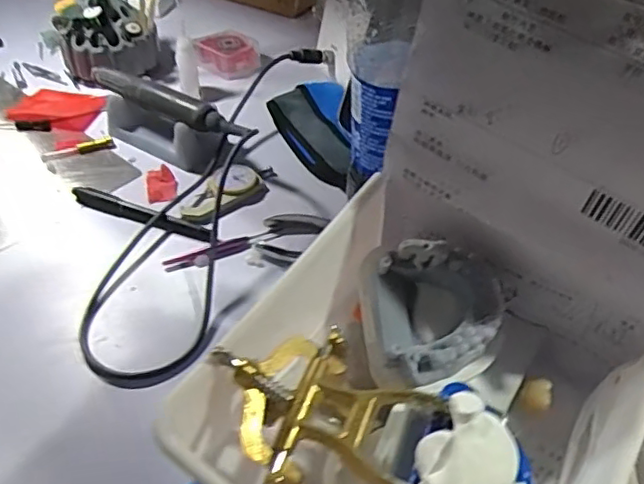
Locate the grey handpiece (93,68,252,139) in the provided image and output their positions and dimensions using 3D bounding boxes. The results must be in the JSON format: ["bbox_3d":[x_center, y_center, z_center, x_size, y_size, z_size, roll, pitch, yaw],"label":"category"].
[{"bbox_3d":[-0.153,-0.138,0.590,0.203,0.023,0.022,28,51,27],"label":"grey handpiece"}]

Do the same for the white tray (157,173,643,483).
[{"bbox_3d":[0.047,0.071,0.261,0.154,0.074,0.176,27,51,27],"label":"white tray"}]

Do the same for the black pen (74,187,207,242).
[{"bbox_3d":[-0.158,-0.024,0.527,0.142,0.008,0.017,19,48,20],"label":"black pen"}]

